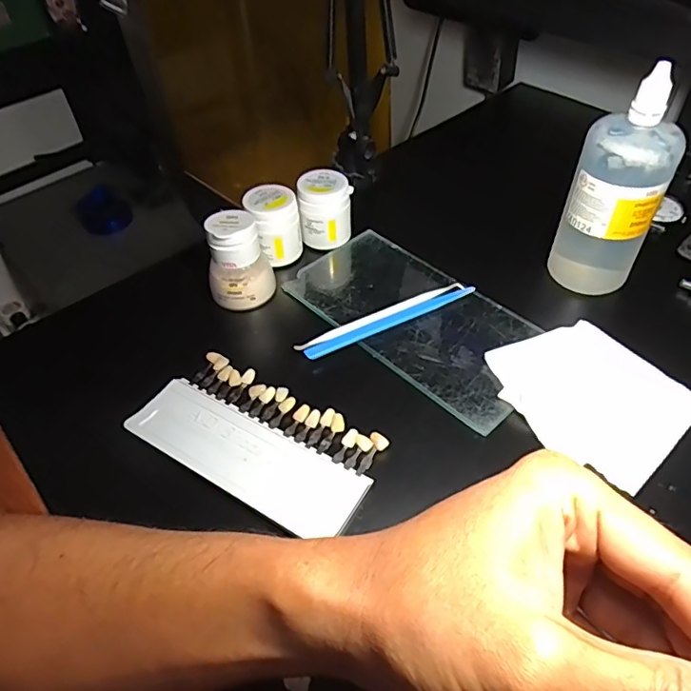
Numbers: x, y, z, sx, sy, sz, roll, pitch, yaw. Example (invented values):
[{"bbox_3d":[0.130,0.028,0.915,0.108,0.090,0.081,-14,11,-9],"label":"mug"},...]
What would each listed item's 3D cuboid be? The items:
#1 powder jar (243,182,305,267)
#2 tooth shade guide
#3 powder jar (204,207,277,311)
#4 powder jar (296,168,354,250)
[{"bbox_3d":[-0.056,-0.096,0.446,0.040,0.059,0.043,-2,48,2],"label":"powder jar"},{"bbox_3d":[-0.054,0.056,0.333,0.146,0.010,0.074,24,54,22],"label":"tooth shade guide"},{"bbox_3d":[-0.081,-0.065,0.413,0.046,0.070,0.043,-2,48,2],"label":"powder jar"},{"bbox_3d":[-0.016,-0.115,0.462,0.041,0.056,0.043,-1,48,2],"label":"powder jar"}]

